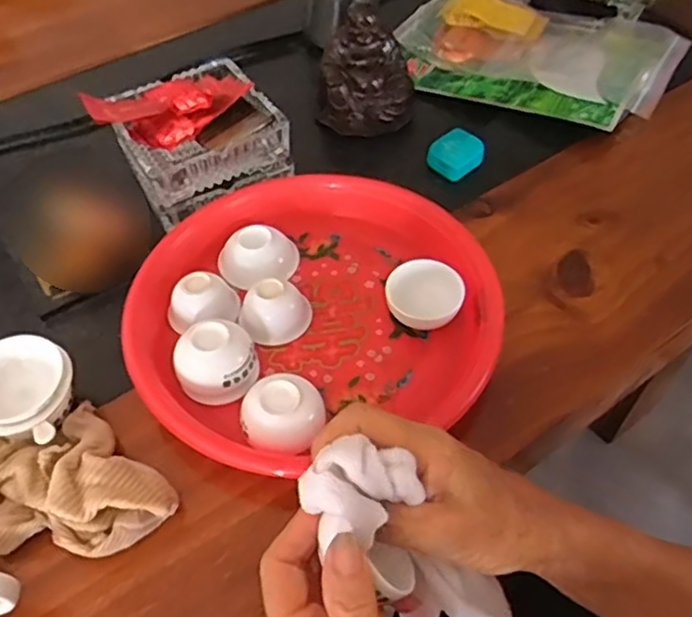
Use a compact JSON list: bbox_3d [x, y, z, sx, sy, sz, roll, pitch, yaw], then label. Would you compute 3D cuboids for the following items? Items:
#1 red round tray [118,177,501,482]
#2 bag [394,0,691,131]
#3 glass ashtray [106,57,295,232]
[{"bbox_3d":[-0.026,-0.003,0.465,0.248,0.039,0.225,-20,53,-12],"label":"red round tray"},{"bbox_3d":[0.189,-0.261,0.656,0.261,0.035,0.181,20,56,18],"label":"bag"},{"bbox_3d":[-0.125,-0.145,0.551,0.122,0.053,0.128,-26,55,-16],"label":"glass ashtray"}]

